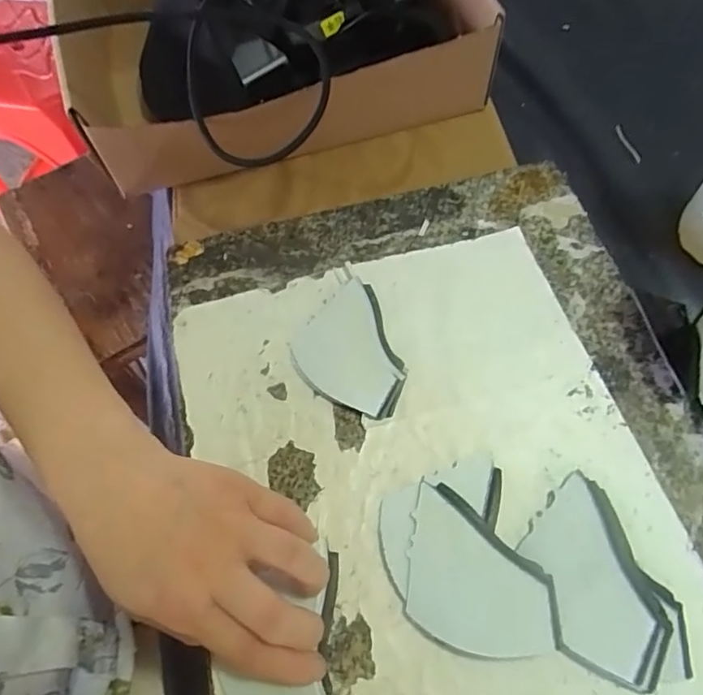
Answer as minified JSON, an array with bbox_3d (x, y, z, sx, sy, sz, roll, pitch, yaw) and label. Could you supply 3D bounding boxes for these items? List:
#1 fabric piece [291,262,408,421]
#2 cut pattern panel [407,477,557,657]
[{"bbox_3d":[0.005,-0.003,0.346,0.080,0.007,0.082,30,68,16],"label":"fabric piece"},{"bbox_3d":[0.066,0.115,0.277,0.071,0.015,0.079,4,64,4],"label":"cut pattern panel"}]

